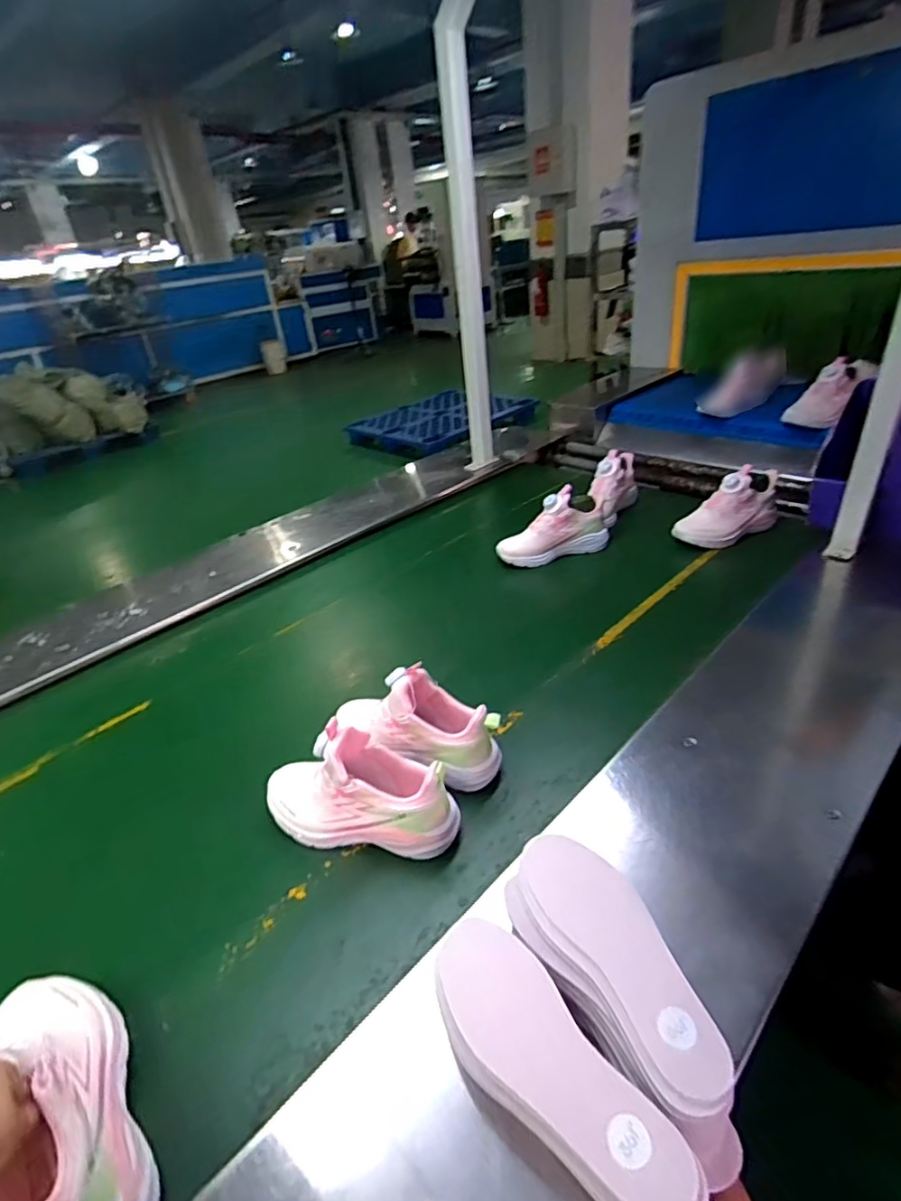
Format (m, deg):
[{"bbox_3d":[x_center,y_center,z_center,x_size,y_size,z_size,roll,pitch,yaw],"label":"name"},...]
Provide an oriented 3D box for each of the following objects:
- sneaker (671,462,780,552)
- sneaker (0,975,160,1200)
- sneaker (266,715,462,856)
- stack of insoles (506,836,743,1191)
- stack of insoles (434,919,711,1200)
[{"bbox_3d":[0.535,-0.168,1.111,0.219,0.132,0.087,-10,32,-7],"label":"sneaker"},{"bbox_3d":[-0.291,0.367,0.435,0.076,0.094,0.216,-27,35,-26],"label":"sneaker"},{"bbox_3d":[-0.108,0.209,0.652,0.230,0.126,0.075,2,33,12],"label":"sneaker"},{"bbox_3d":[0.134,0.294,0.461,0.090,0.033,0.235,-20,35,-21],"label":"stack of insoles"},{"bbox_3d":[0.068,0.328,0.408,0.079,0.029,0.218,-25,37,-28],"label":"stack of insoles"}]

